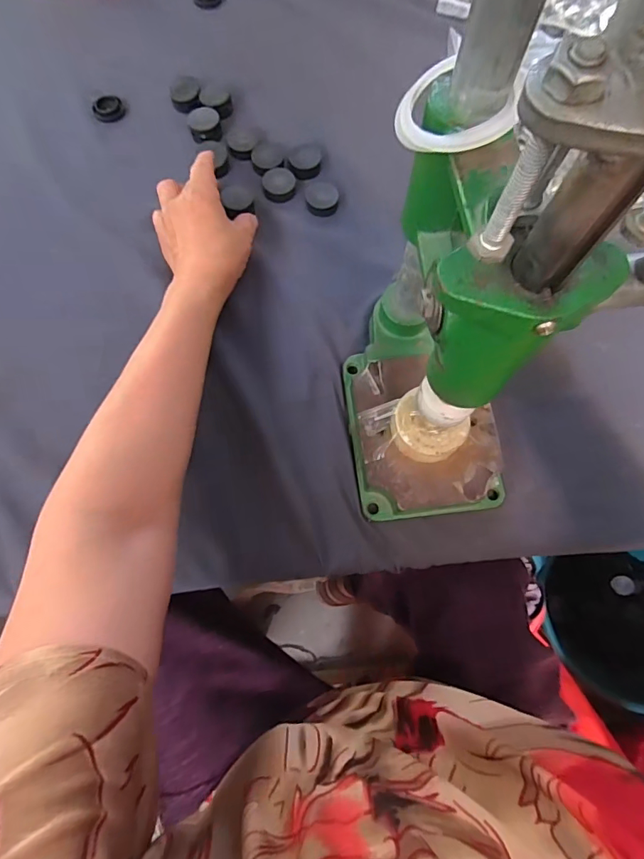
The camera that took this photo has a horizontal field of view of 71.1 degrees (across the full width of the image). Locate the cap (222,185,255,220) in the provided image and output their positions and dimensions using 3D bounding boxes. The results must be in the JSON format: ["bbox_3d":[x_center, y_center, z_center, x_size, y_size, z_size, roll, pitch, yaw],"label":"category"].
[{"bbox_3d":[-0.082,-0.229,0.449,0.029,0.009,0.029,0,74,-2],"label":"cap"}]

